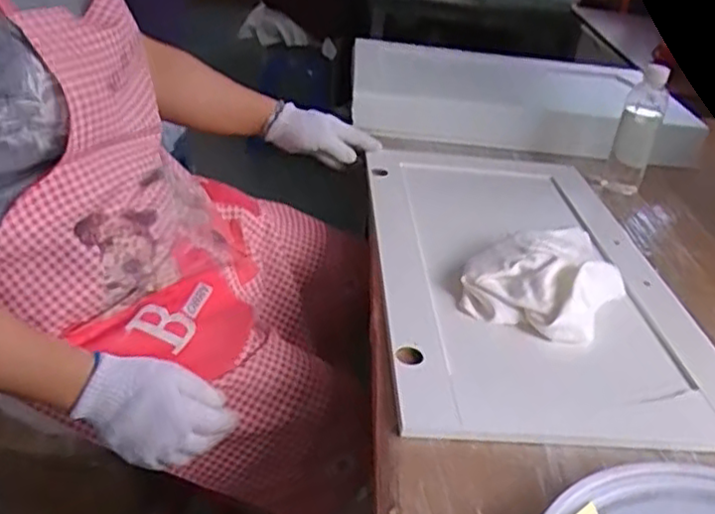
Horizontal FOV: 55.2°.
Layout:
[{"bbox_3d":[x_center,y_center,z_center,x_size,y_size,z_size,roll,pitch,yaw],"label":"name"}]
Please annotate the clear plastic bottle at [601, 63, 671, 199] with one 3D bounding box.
[{"bbox_3d":[0.412,-0.188,1.007,0.057,0.176,0.065,18,35,20],"label":"clear plastic bottle"}]

